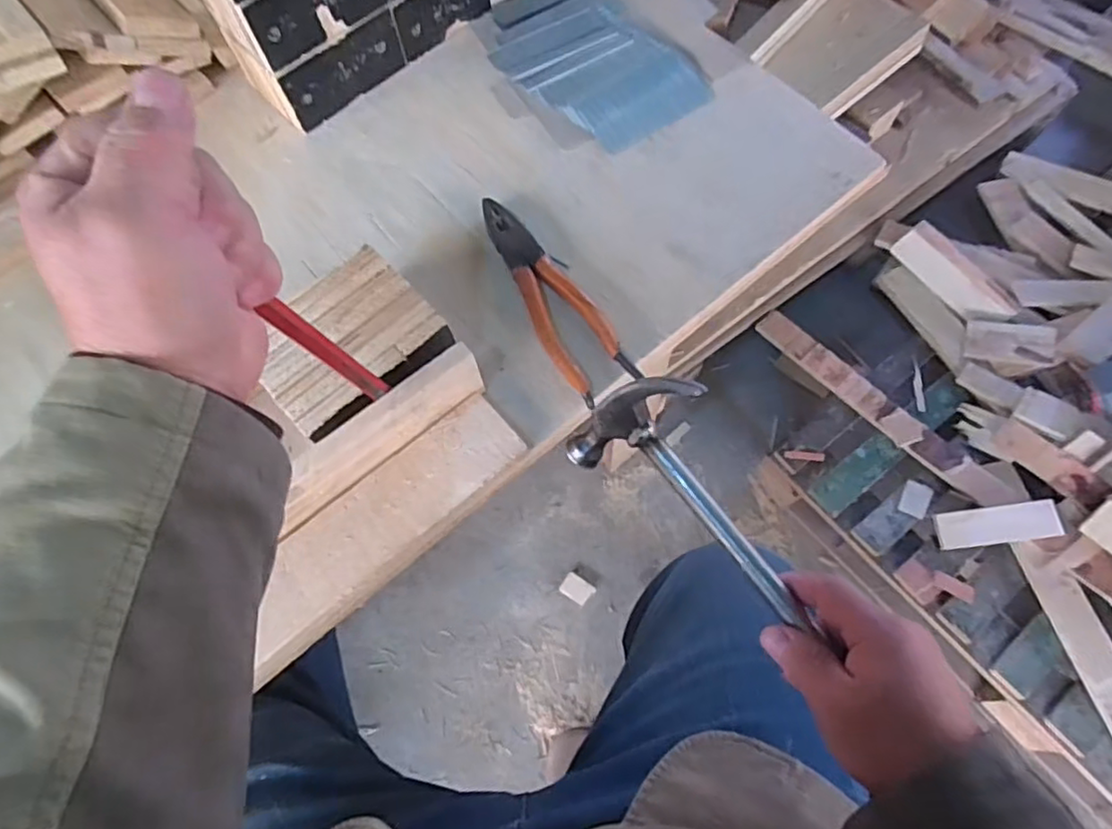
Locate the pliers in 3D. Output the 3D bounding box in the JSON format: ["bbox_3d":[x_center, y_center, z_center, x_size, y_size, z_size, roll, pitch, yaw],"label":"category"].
[{"bbox_3d":[-0.007,-0.096,0.507,0.052,0.019,0.196,-30,70,-9],"label":"pliers"}]

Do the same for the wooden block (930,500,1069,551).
[{"bbox_3d":[0.622,0.157,0.910,0.149,0.012,0.053,-14,83,22],"label":"wooden block"}]

